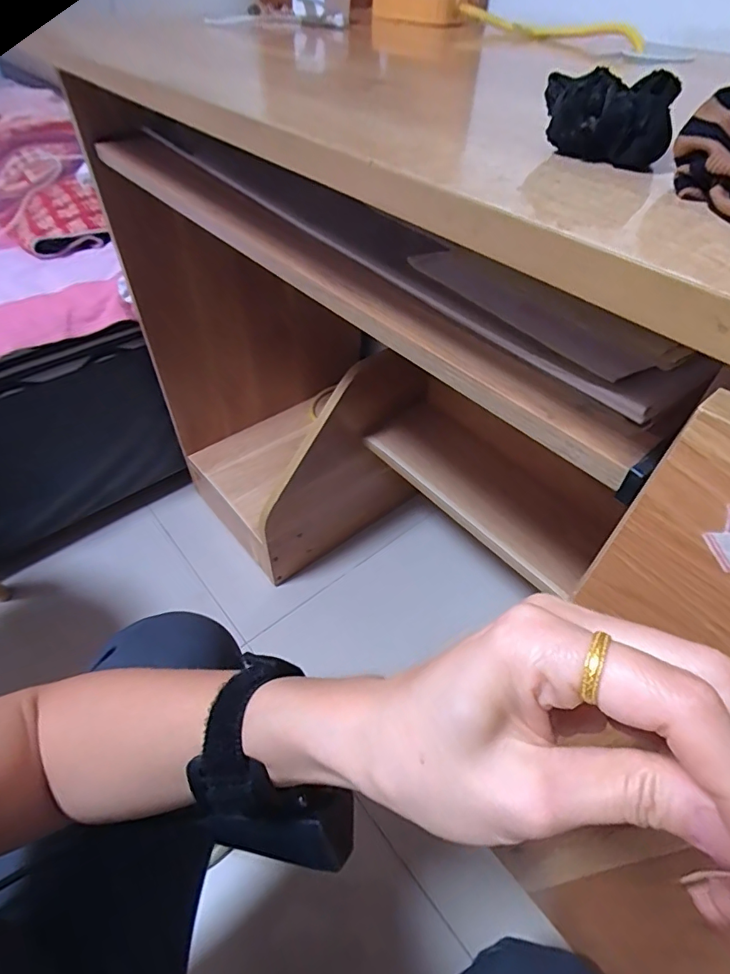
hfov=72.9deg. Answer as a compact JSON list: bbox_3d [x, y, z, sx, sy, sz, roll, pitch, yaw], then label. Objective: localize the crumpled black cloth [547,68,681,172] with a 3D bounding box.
[{"bbox_3d":[0.107,-0.165,0.219,0.051,0.029,0.037,13,49,10],"label":"crumpled black cloth"}]

